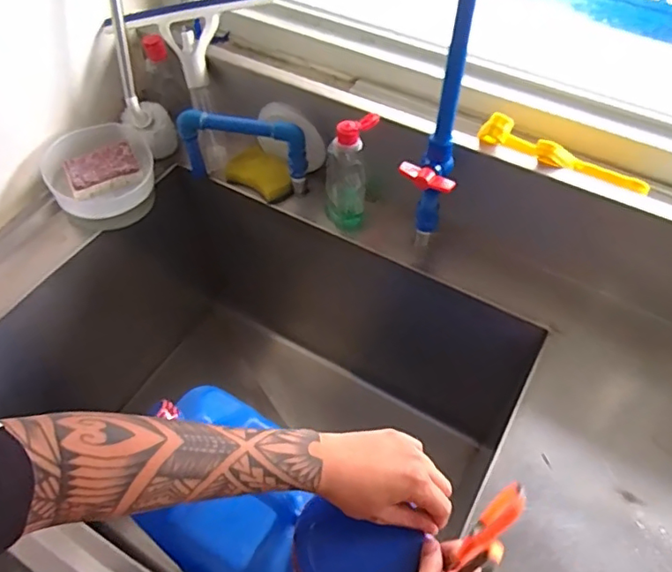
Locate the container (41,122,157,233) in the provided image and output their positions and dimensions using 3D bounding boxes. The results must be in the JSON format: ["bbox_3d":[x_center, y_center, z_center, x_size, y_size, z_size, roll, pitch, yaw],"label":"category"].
[{"bbox_3d":[-0.332,-0.157,0.788,0.145,0.073,0.128,-29,59,-19],"label":"container"}]

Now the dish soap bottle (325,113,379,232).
[{"bbox_3d":[0.017,-0.147,0.739,0.066,0.170,0.049,2,54,1],"label":"dish soap bottle"}]

